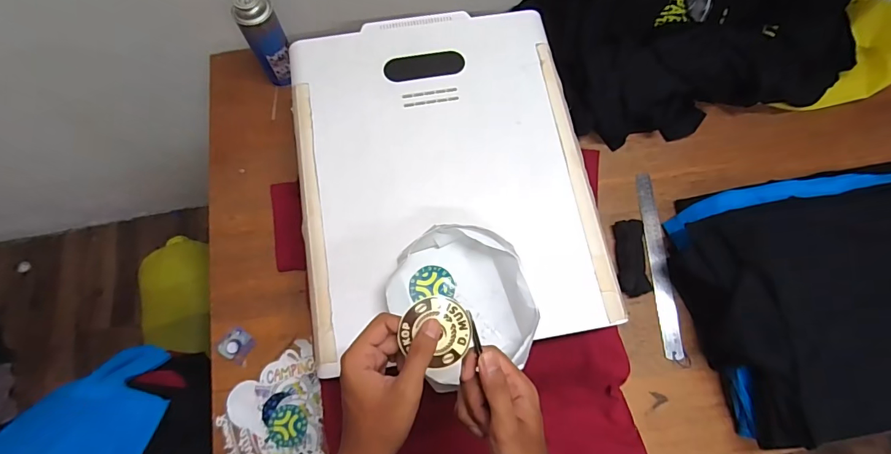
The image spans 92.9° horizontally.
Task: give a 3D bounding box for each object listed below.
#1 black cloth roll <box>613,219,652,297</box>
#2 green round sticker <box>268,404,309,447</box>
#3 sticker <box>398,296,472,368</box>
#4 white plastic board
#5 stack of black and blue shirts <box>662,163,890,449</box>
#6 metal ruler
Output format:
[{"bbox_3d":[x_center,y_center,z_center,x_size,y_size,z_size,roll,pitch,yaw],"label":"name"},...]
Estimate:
[{"bbox_3d":[0.317,0.052,0.720,0.051,0.020,0.130,5,73,0],"label":"black cloth roll"},{"bbox_3d":[-0.235,0.296,0.632,0.054,0.005,0.057,0,73,-1],"label":"green round sticker"},{"bbox_3d":[-0.008,0.095,0.384,0.061,0.004,0.062,0,87,-7],"label":"sticker"},{"bbox_3d":[-0.002,-0.088,0.597,0.395,0.023,0.489,-8,72,-4],"label":"white plastic board"},{"bbox_3d":[0.647,0.086,0.661,0.495,0.113,0.387,-11,74,-5],"label":"stack of black and blue shirts"},{"bbox_3d":[0.367,0.060,0.730,0.030,0.005,0.319,-4,72,9],"label":"metal ruler"}]

